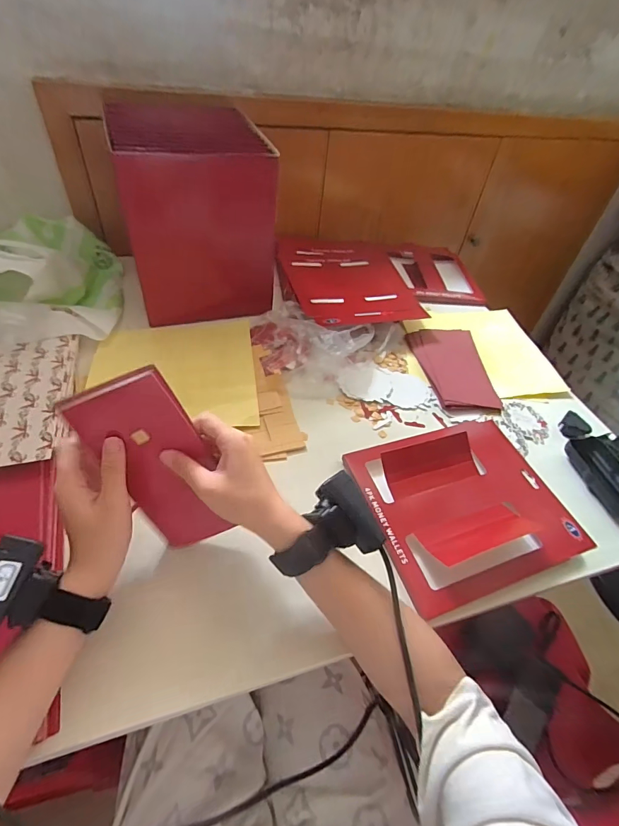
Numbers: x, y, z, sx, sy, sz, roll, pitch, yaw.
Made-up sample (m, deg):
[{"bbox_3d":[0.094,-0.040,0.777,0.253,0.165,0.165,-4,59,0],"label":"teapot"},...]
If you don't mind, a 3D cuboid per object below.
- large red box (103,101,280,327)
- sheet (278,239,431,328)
[{"bbox_3d":[-0.177,-0.308,0.605,0.205,0.249,0.190,-13,50,-19],"label":"large red box"},{"bbox_3d":[0.072,-0.252,0.738,0.228,0.029,0.324,-7,48,-14],"label":"sheet"}]

